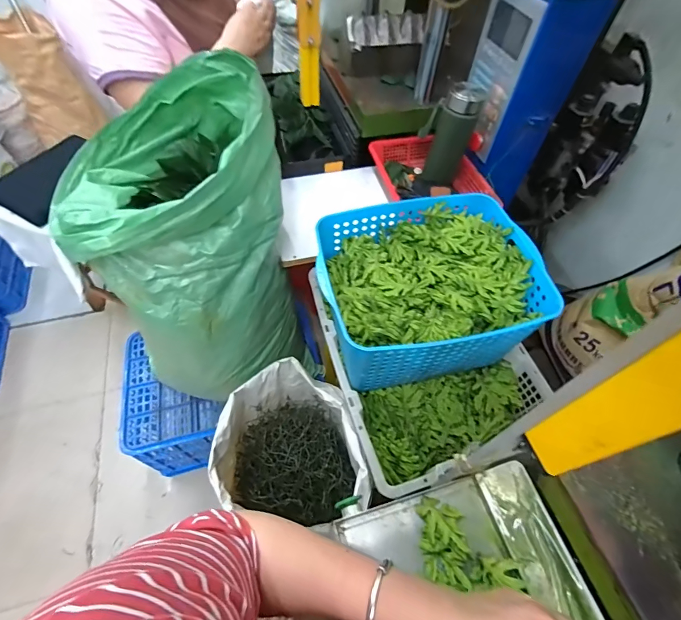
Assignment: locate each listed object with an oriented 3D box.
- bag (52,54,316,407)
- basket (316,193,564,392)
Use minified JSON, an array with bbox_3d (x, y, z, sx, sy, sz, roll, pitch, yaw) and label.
[{"bbox_3d":[-0.291,-0.118,0.729,0.351,0.544,0.360,-26,60,-18],"label":"bag"},{"bbox_3d":[0.137,-0.027,0.647,0.346,0.189,0.283,-9,56,-8],"label":"basket"}]

